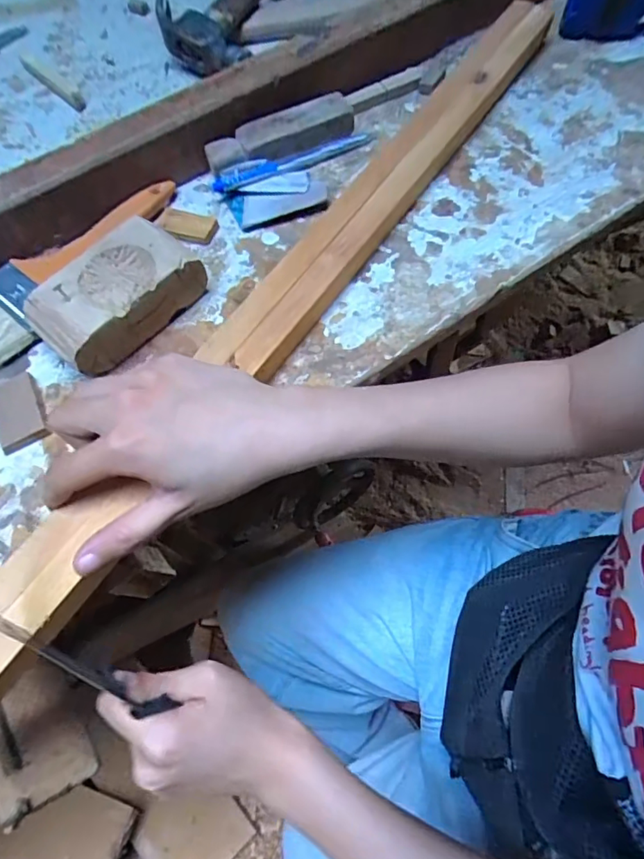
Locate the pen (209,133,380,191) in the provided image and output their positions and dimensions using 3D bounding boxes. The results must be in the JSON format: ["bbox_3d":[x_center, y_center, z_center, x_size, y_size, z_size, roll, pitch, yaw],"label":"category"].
[{"bbox_3d":[-0.019,-0.208,0.395,0.136,0.011,0.013,-26,64,-8],"label":"pen"}]

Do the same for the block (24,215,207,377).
[{"bbox_3d":[-0.134,-0.088,0.331,0.061,0.031,0.100,40,73,21],"label":"block"}]

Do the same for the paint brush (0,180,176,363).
[{"bbox_3d":[-0.176,-0.119,0.365,0.068,0.012,0.182,40,73,21],"label":"paint brush"}]

